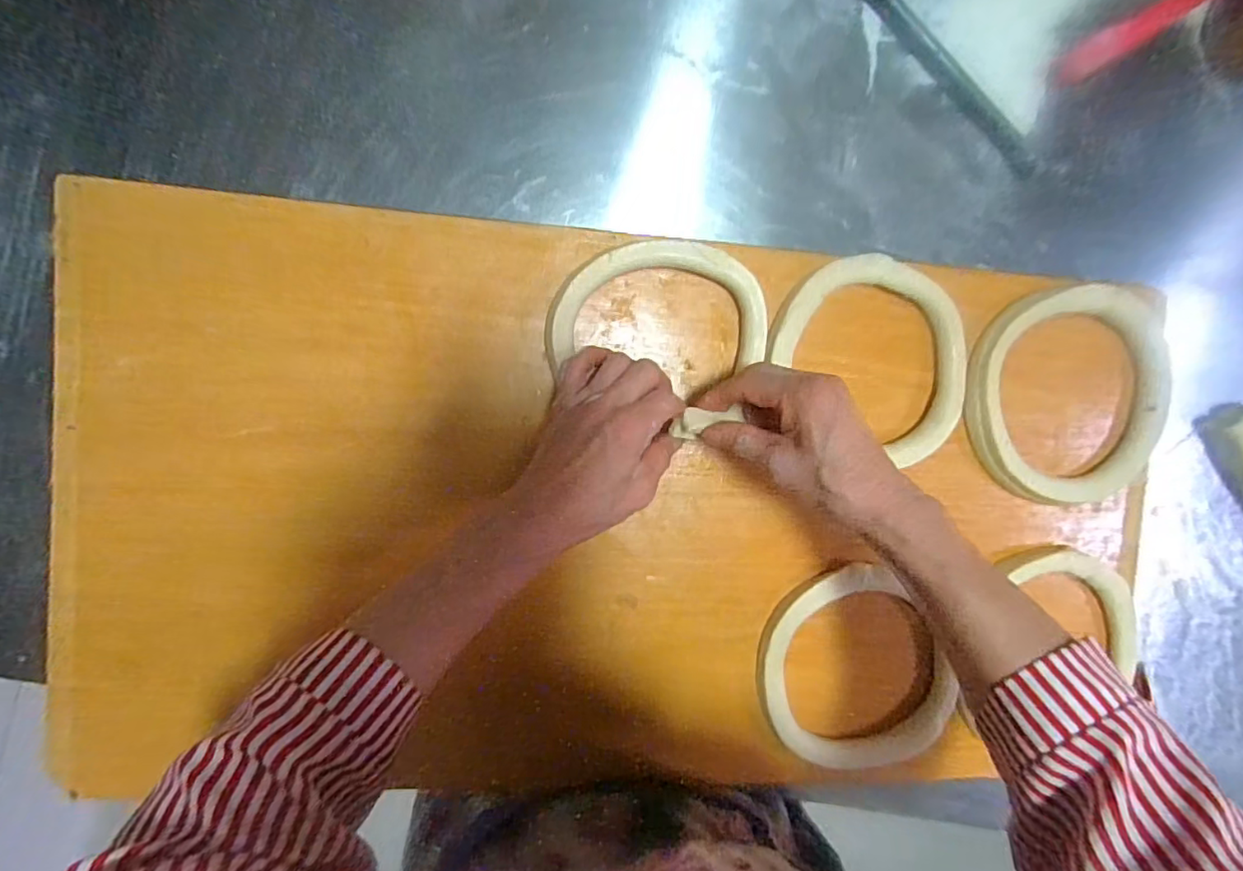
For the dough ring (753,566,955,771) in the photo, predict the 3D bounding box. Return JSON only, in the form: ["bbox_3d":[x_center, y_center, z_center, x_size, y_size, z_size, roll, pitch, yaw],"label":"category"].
[{"bbox_3d":[0.172,0.180,0.432,0.135,0.019,0.153,-38,97,-4],"label":"dough ring"}]

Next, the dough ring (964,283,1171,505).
[{"bbox_3d":[0.341,-0.028,0.440,0.157,0.017,0.166,0,93,-8],"label":"dough ring"}]

